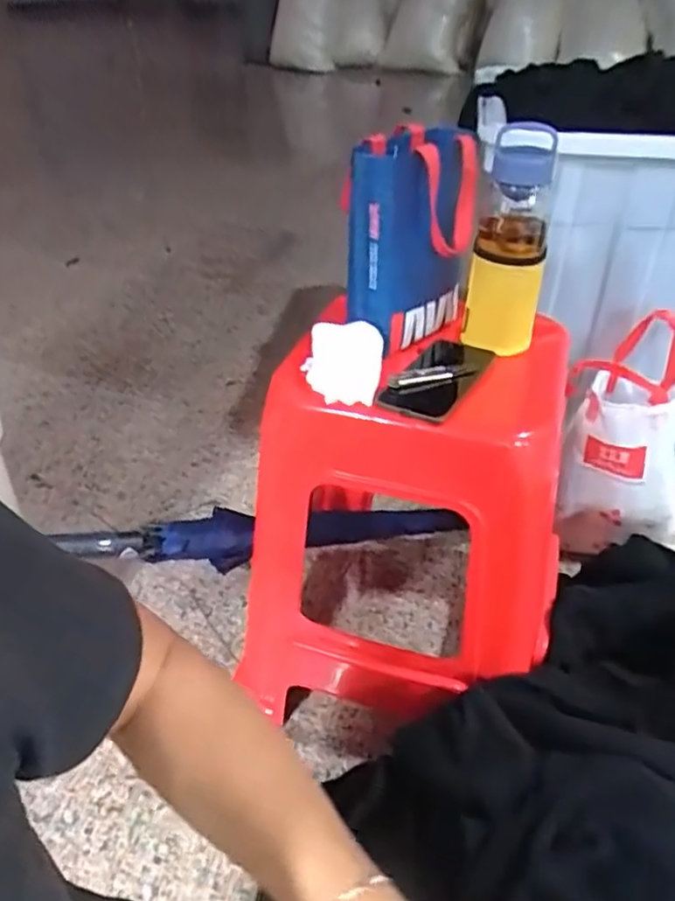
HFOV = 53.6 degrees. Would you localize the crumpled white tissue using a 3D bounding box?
[{"bbox_3d":[0.006,-0.091,0.713,0.086,0.056,0.097,-2,36,-2],"label":"crumpled white tissue"}]

